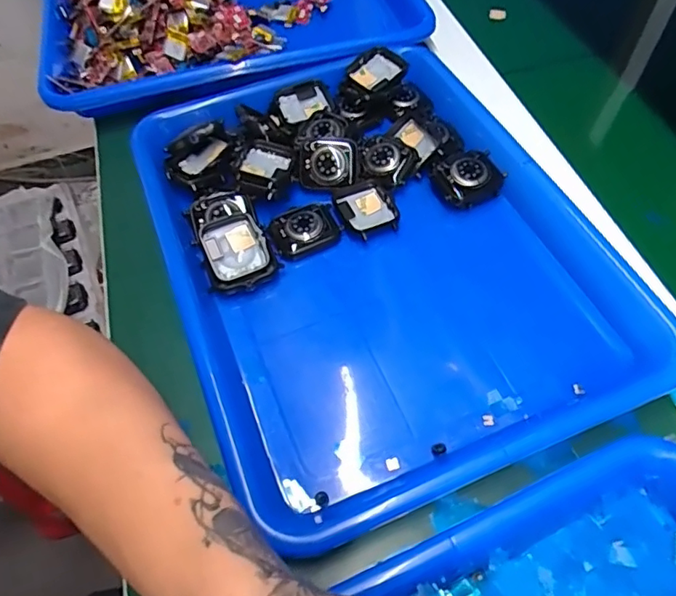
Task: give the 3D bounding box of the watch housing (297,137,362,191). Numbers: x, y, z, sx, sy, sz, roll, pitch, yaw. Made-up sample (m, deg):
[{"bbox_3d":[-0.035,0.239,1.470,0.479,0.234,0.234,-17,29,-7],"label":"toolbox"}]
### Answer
[{"bbox_3d":[-0.007,-0.095,0.378,0.042,0.012,0.035,-6,97,2],"label":"watch housing"}]

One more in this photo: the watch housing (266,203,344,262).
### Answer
[{"bbox_3d":[-0.023,-0.045,0.364,0.047,0.014,0.037,-23,59,-8],"label":"watch housing"}]

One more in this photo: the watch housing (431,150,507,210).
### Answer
[{"bbox_3d":[0.089,-0.084,0.369,0.044,0.010,0.039,-22,78,2],"label":"watch housing"}]

